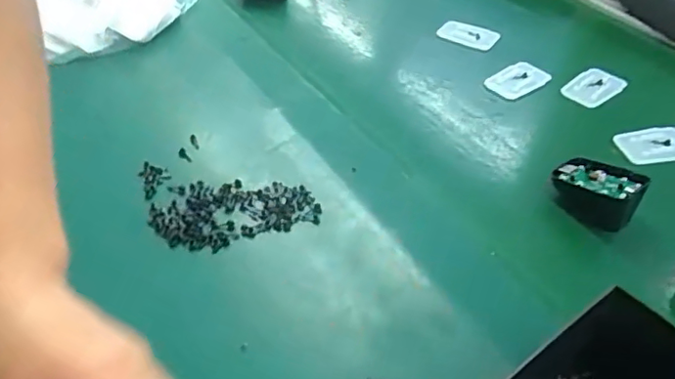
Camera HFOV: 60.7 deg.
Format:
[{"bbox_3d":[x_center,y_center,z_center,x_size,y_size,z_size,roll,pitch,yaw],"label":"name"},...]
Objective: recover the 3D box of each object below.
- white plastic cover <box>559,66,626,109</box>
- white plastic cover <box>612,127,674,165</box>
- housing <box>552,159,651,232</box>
[{"bbox_3d":[0.266,-0.107,0.600,0.057,0.014,0.046,-33,54,-31],"label":"white plastic cover"},{"bbox_3d":[0.294,-0.043,0.536,0.065,0.009,0.045,-6,45,-8],"label":"white plastic cover"},{"bbox_3d":[0.212,-0.002,0.471,0.041,0.035,0.066,-31,52,-27],"label":"housing"}]

